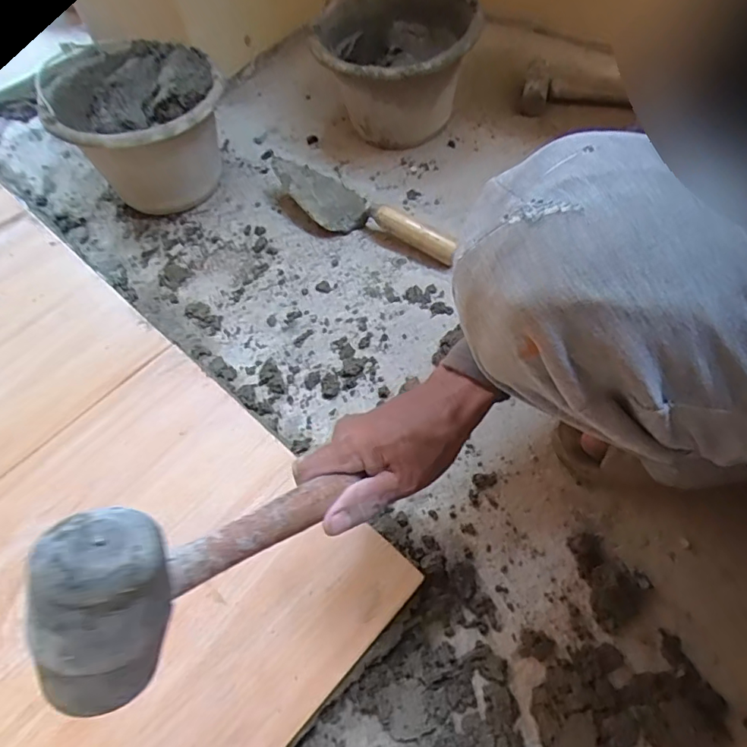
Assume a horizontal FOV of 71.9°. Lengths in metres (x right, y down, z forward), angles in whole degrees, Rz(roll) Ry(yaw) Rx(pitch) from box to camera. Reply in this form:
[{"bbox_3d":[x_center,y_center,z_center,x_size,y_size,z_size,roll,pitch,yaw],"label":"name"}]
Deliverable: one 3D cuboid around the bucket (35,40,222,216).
[{"bbox_3d":[-0.346,-0.369,0.793,0.225,0.174,0.278,-25,57,-12],"label":"bucket"}]

